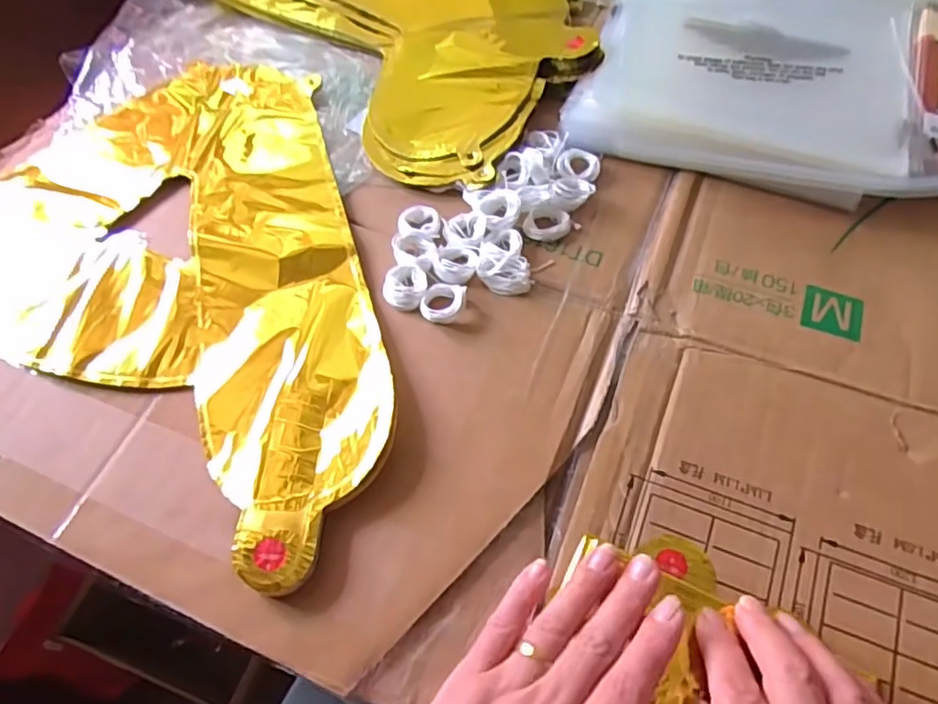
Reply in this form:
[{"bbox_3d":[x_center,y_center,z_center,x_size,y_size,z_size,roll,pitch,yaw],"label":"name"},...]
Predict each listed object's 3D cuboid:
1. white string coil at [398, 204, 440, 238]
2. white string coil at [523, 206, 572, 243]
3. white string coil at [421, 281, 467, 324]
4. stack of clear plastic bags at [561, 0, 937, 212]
[{"bbox_3d":[-0.032,-0.087,0.419,0.028,0.005,0.028,-1,60,2],"label":"white string coil"},{"bbox_3d":[0.052,-0.084,0.416,0.030,0.010,0.022,-1,60,3],"label":"white string coil"},{"bbox_3d":[-0.016,-0.031,0.389,0.025,0.010,0.026,19,63,14],"label":"white string coil"},{"bbox_3d":[0.208,-0.215,0.472,0.227,0.034,0.246,12,61,10],"label":"stack of clear plastic bags"}]

